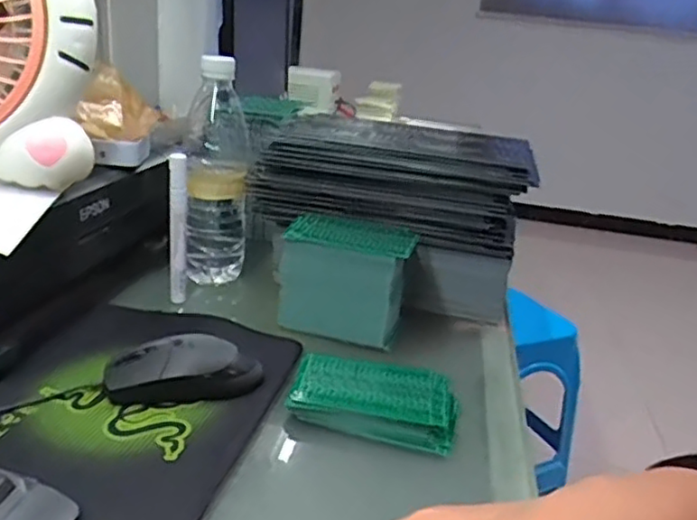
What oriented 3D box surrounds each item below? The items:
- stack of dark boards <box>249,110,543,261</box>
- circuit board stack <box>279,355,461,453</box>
[{"bbox_3d":[0.047,-0.087,0.671,0.268,0.094,0.126,9,21,9],"label":"stack of dark boards"},{"bbox_3d":[0.019,0.105,0.489,0.122,0.026,0.074,10,22,12],"label":"circuit board stack"}]

